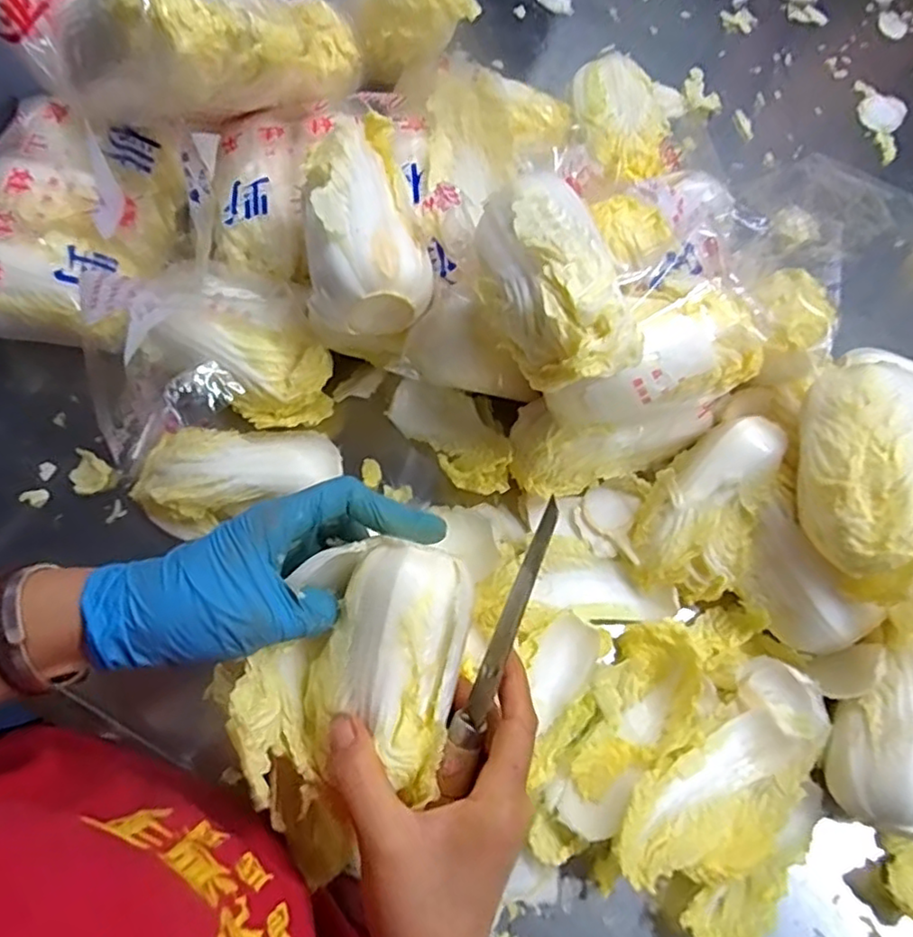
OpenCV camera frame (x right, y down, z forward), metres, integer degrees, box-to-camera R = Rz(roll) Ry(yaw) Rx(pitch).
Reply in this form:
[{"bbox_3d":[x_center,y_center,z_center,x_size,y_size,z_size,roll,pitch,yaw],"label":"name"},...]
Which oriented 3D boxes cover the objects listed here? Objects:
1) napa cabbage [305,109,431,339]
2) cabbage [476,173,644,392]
[{"bbox_3d":[-0.060,-0.156,0.406,0.075,0.078,0.153,-7,70,-5],"label":"napa cabbage"},{"bbox_3d":[0.049,-0.102,0.327,0.065,0.058,0.133,-16,71,-8],"label":"cabbage"}]

